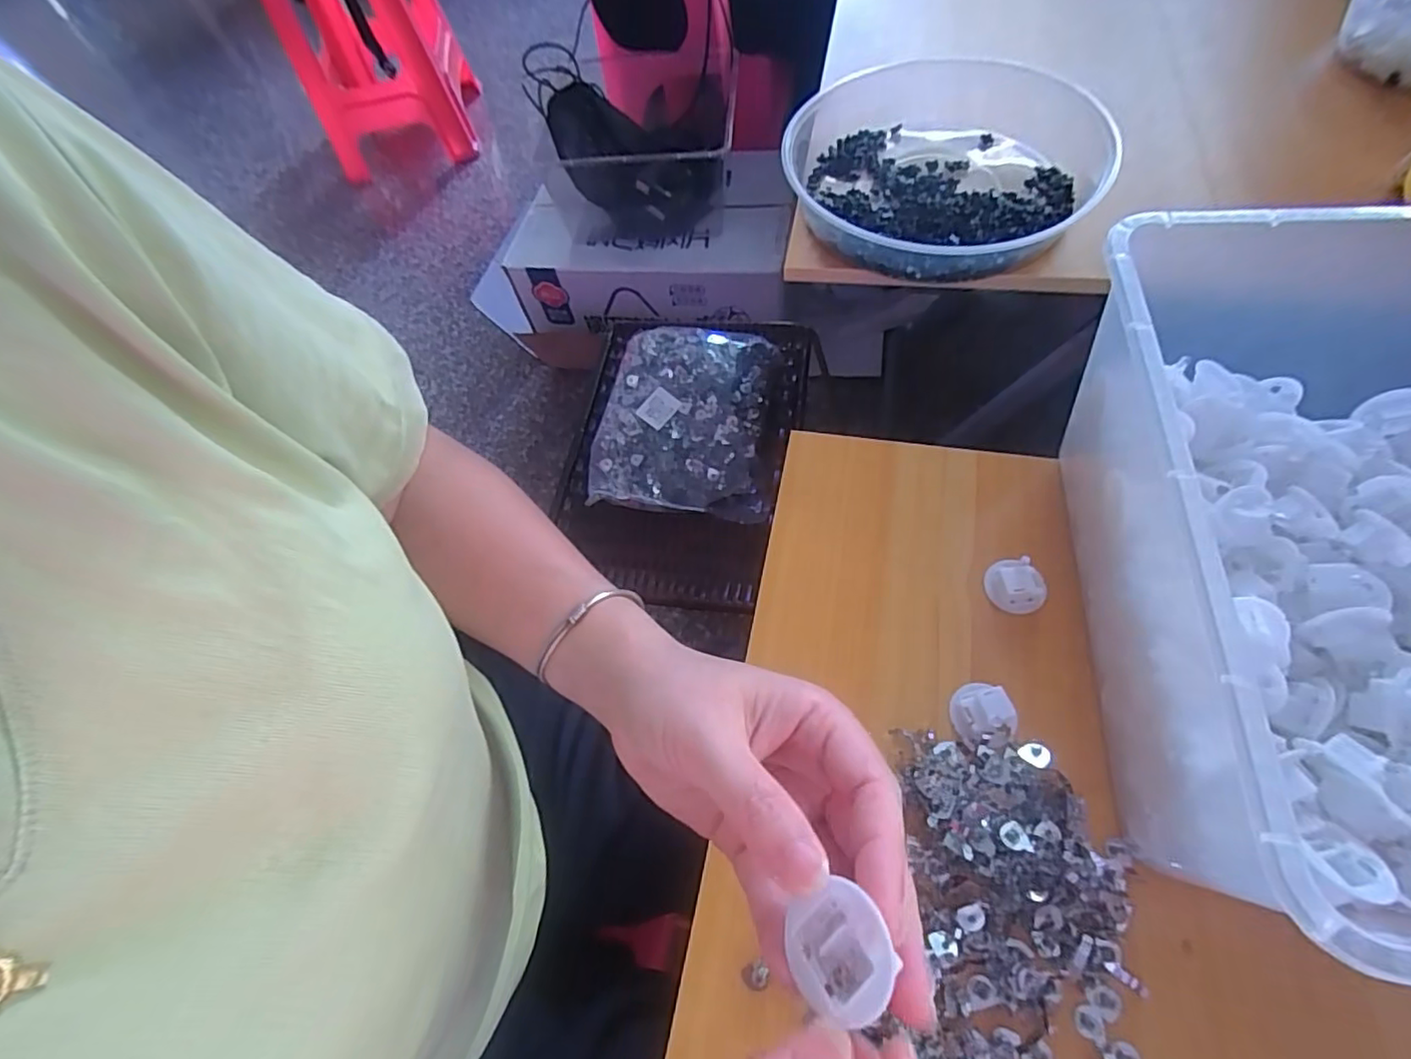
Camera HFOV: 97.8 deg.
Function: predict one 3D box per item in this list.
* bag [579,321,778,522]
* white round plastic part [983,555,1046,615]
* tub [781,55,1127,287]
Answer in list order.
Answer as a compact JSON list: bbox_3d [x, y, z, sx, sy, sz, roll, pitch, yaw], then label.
[{"bbox_3d":[-0.022,-0.113,0.624,0.181,0.049,0.215,2,62,9],"label":"bag"},{"bbox_3d":[0.180,0.032,0.356,0.026,0.019,0.033,-38,63,-13],"label":"white round plastic part"},{"bbox_3d":[0.172,-0.269,0.460,0.216,0.058,0.220,0,62,0],"label":"tub"}]

